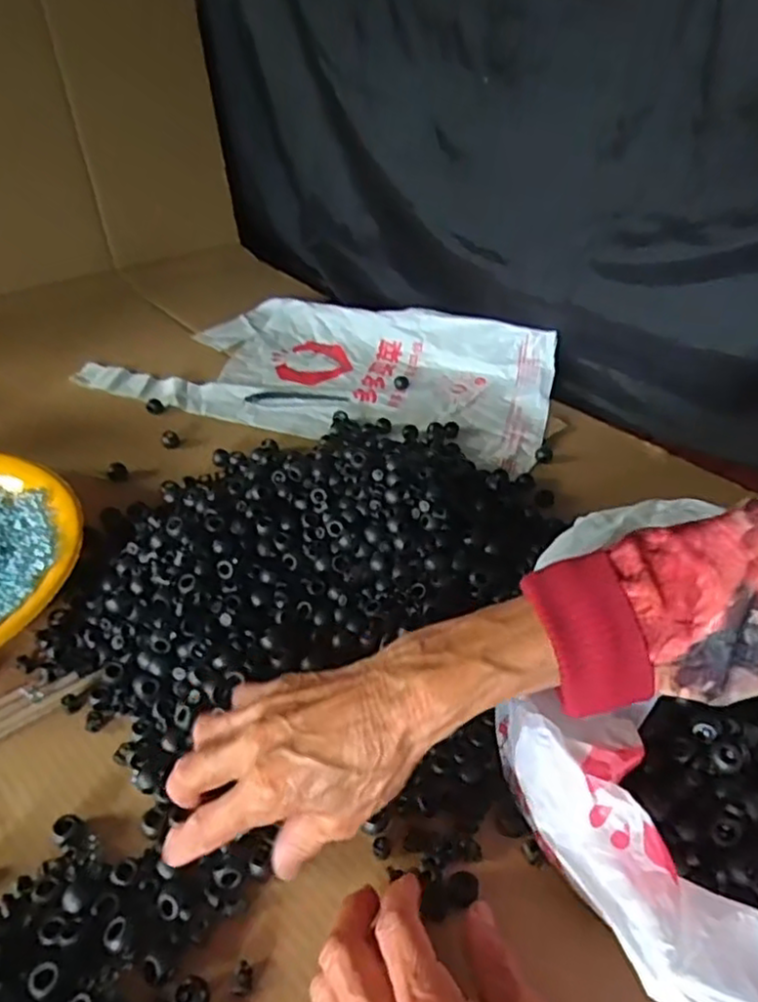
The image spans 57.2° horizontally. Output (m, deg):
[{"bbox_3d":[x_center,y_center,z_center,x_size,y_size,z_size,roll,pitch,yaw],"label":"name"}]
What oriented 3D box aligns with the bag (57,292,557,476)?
[{"bbox_3d":[-0.052,-0.156,0.739,0.467,0.049,0.242,13,40,10],"label":"bag"}]

